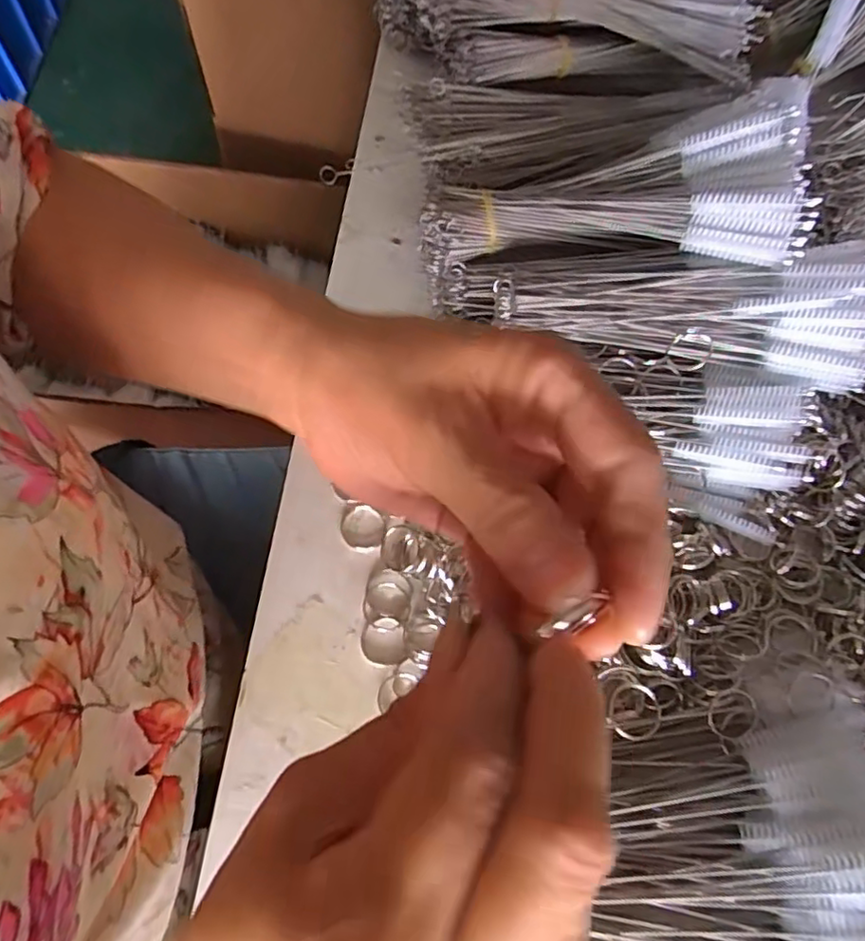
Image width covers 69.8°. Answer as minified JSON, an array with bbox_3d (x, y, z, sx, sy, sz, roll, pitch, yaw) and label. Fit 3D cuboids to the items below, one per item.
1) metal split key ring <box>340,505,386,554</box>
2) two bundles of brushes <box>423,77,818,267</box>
[{"bbox_3d":[-0.037,0.032,0.333,0.025,0.004,0.023,24,74,9],"label":"metal split key ring"},{"bbox_3d":[0.097,-0.152,0.343,0.195,0.033,0.082,-1,71,16],"label":"two bundles of brushes"}]

